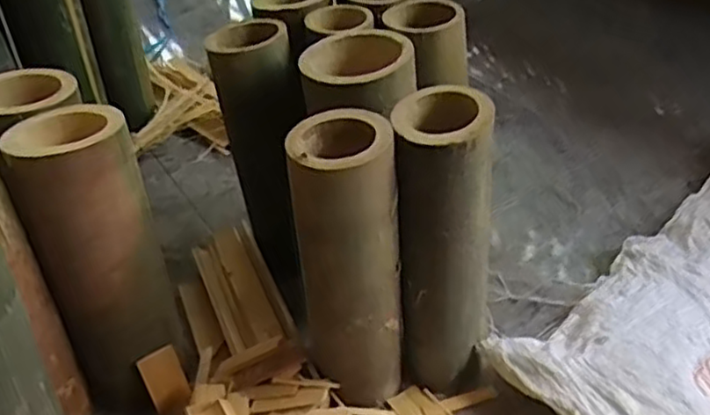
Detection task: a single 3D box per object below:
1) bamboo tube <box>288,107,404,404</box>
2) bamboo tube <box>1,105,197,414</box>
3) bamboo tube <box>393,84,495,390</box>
[{"bbox_3d":[0.000,0.060,0.587,0.080,0.273,0.078,-2,39,2],"label":"bamboo tube"},{"bbox_3d":[-0.216,0.053,0.614,0.104,0.274,0.100,-18,41,-17],"label":"bamboo tube"},{"bbox_3d":[0.078,0.040,0.610,0.075,0.273,0.084,1,38,8],"label":"bamboo tube"}]

